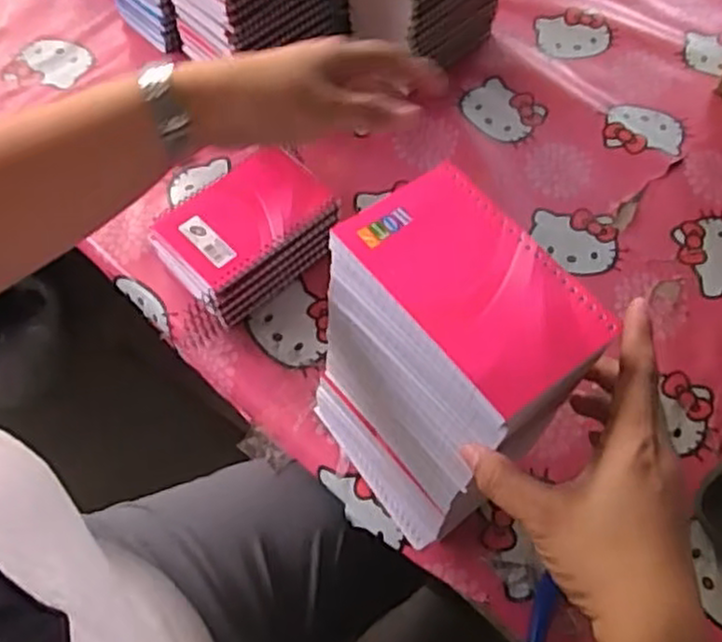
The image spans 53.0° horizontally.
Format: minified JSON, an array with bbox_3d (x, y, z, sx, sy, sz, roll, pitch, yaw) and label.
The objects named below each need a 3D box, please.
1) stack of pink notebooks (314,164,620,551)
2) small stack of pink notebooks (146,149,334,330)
[{"bbox_3d":[0.046,0.038,0.455,0.092,0.229,0.127,-33,67,-19],"label":"stack of pink notebooks"},{"bbox_3d":[-0.096,-0.069,0.601,0.137,0.066,0.094,-37,69,-20],"label":"small stack of pink notebooks"}]

